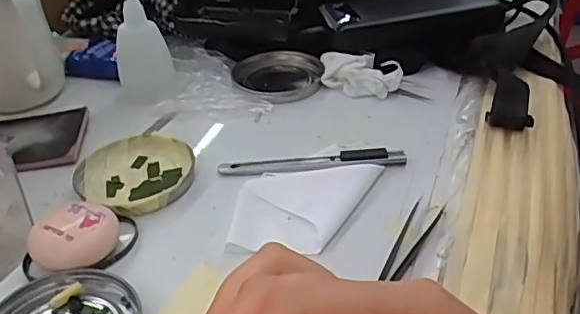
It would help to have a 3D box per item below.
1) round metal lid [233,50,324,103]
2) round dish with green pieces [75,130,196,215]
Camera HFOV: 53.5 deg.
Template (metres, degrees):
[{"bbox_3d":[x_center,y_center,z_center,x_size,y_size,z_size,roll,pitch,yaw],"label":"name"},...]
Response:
[{"bbox_3d":[-0.010,-0.069,0.493,0.076,0.012,0.074,-2,36,1],"label":"round metal lid"},{"bbox_3d":[-0.104,0.009,0.393,0.080,0.010,0.072,25,44,33],"label":"round dish with green pieces"}]

